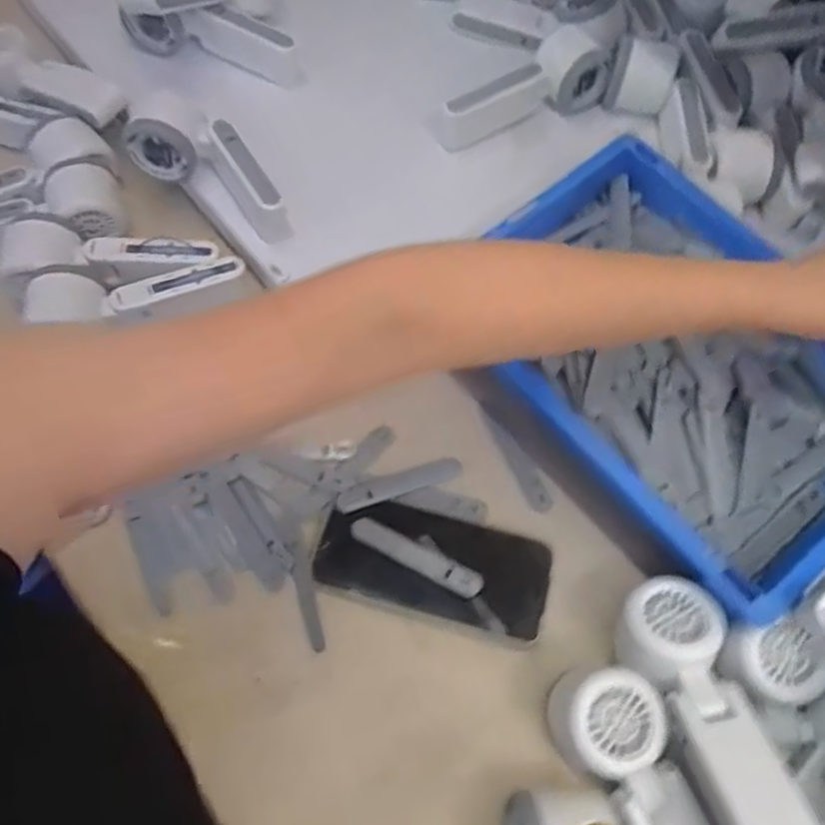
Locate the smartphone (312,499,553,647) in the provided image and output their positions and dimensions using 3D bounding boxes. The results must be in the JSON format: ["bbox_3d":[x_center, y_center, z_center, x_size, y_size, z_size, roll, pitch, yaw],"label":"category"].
[{"bbox_3d":[0.013,0.103,0.484,0.155,0.015,0.074,14,62,5],"label":"smartphone"}]

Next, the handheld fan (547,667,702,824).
[{"bbox_3d":[0.135,0.231,0.417,0.057,0.056,0.170,-24,79,-15],"label":"handheld fan"}]

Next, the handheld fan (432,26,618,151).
[{"bbox_3d":[0.091,-0.292,0.636,0.165,0.061,0.052,-19,65,-13],"label":"handheld fan"}]

